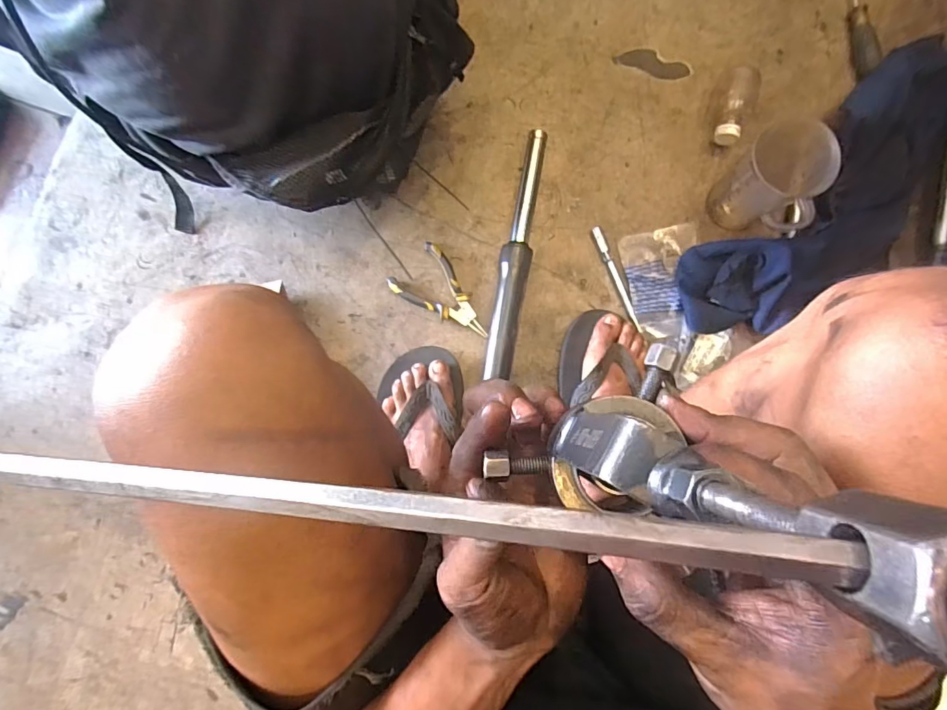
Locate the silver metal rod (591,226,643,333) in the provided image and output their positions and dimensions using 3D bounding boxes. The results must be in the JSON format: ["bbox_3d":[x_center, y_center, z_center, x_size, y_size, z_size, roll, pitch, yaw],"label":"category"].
[{"bbox_3d":[0.189,-0.100,0.642,0.013,0.014,0.148,-22,85,-3],"label":"silver metal rod"}]

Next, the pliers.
[{"bbox_3d":[-0.037,-0.075,0.639,0.135,0.020,0.078,43,85,4],"label":"pliers"}]

